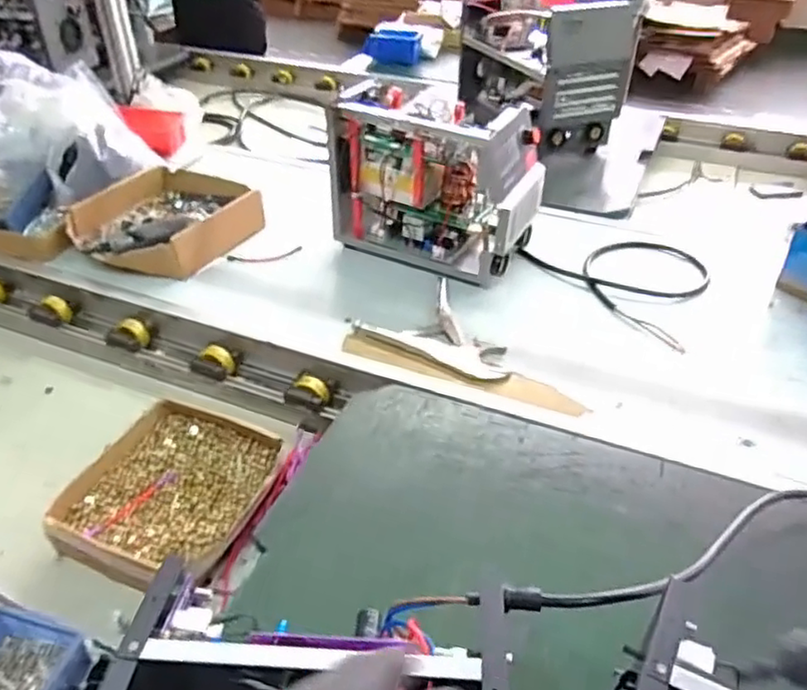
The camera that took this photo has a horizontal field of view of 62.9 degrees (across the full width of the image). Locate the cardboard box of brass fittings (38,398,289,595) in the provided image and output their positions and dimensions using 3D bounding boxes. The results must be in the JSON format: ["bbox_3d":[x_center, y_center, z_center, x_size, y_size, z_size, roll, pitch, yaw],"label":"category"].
[{"bbox_3d":[-0.266,0.169,0.756,0.205,0.044,0.217,13,40,15],"label":"cardboard box of brass fittings"}]

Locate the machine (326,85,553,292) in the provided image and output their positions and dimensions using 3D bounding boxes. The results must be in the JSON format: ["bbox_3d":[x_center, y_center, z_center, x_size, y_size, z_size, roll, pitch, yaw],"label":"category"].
[{"bbox_3d":[0.045,-0.235,0.988,0.291,0.226,0.123,18,42,21],"label":"machine"}]

